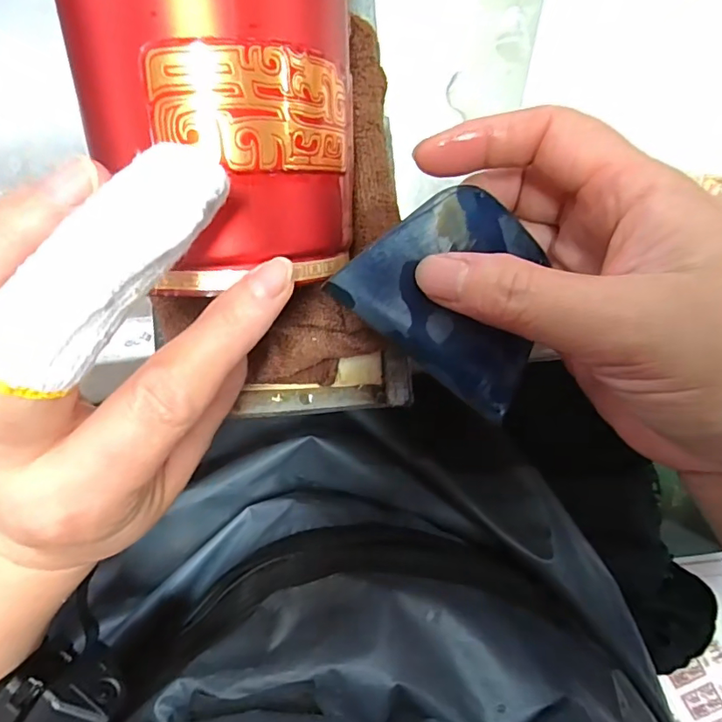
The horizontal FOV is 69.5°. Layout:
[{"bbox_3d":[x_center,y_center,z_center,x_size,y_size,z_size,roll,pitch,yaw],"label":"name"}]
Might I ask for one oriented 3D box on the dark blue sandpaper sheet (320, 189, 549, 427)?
[{"bbox_3d":[0.036,-0.023,0.174,0.078,0.004,0.057,37,87,-22],"label":"dark blue sandpaper sheet"}]

